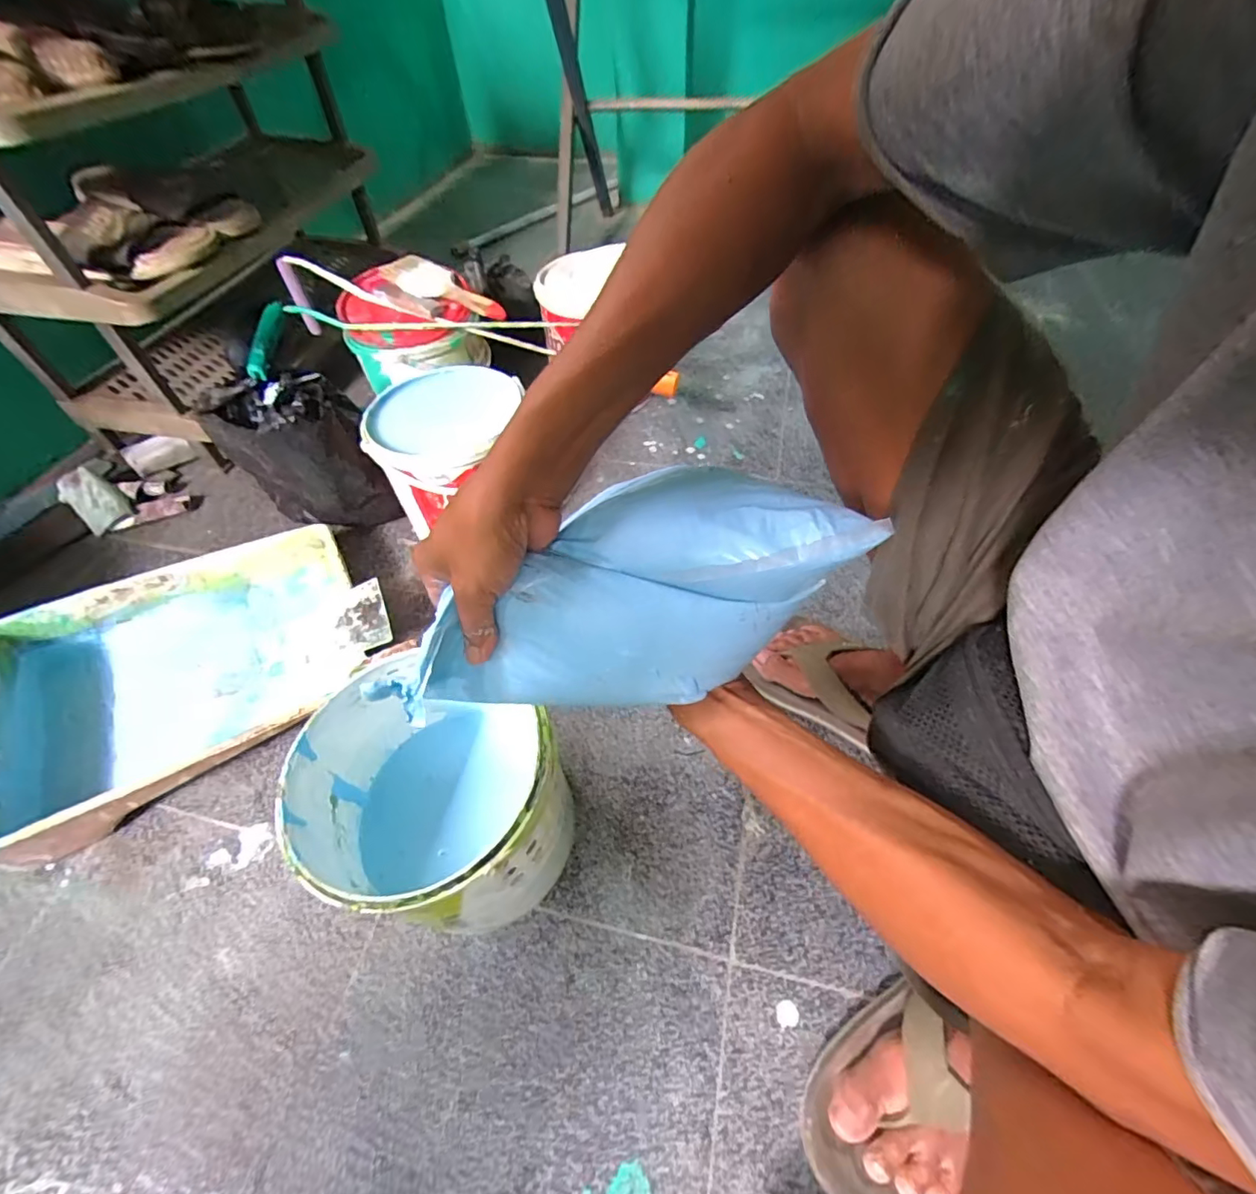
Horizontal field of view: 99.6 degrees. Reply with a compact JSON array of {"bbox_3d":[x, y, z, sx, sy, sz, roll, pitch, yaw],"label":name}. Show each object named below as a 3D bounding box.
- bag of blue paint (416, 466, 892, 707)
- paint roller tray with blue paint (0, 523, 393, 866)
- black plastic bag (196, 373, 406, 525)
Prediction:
[{"bbox_3d":[-0.009,-0.004,0.317,0.245,0.097,0.111,-16,54,-10],"label":"bag of blue paint"},{"bbox_3d":[-0.468,0.073,0.582,0.379,0.078,0.276,-27,56,-17],"label":"paint roller tray with blue paint"},{"bbox_3d":[-0.423,-0.185,0.697,0.147,0.202,0.189,-35,59,-21],"label":"black plastic bag"}]

